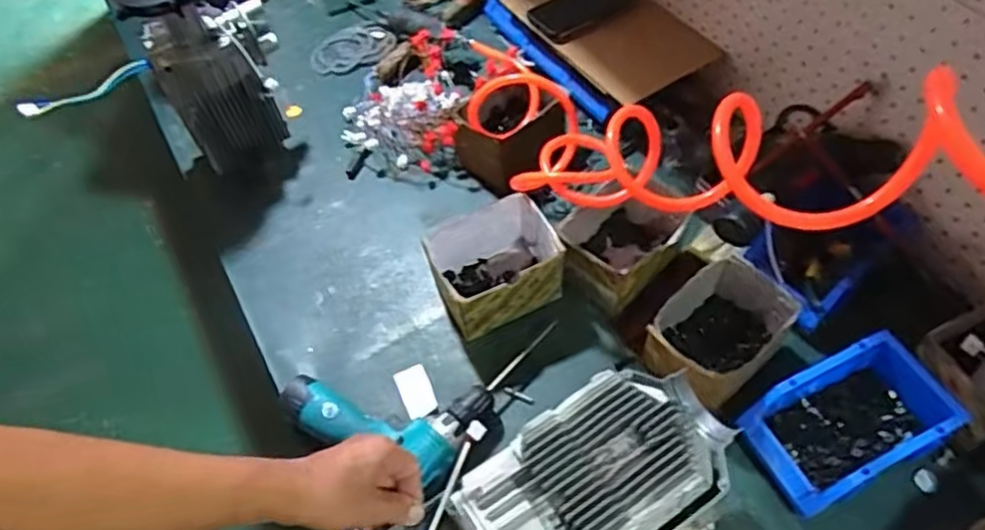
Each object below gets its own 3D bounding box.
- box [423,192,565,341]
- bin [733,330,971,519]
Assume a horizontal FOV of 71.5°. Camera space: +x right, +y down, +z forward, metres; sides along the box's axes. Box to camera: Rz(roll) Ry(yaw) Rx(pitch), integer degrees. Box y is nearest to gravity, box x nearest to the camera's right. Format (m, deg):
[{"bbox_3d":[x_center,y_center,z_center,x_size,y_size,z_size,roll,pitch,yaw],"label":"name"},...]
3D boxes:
[{"bbox_3d":[0.006,0.005,0.846,0.151,0.099,0.116,-21,56,-10],"label":"box"},{"bbox_3d":[0.362,0.162,0.703,0.187,0.074,0.118,-23,56,-11],"label":"bin"}]

